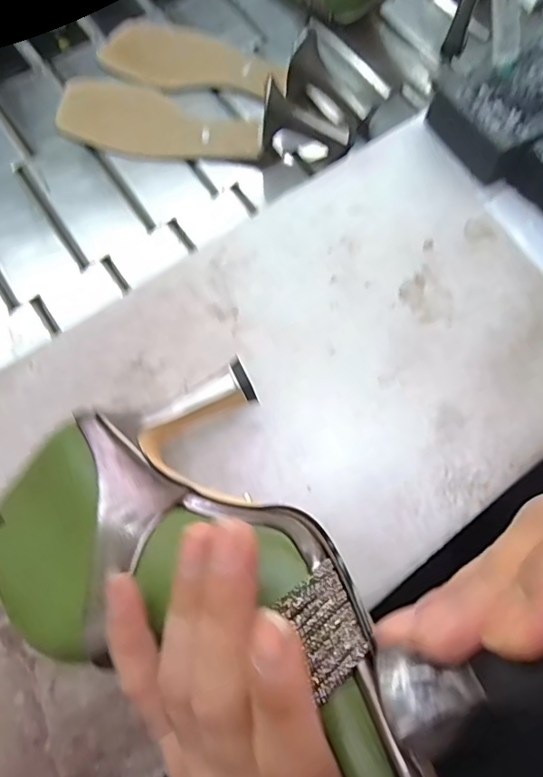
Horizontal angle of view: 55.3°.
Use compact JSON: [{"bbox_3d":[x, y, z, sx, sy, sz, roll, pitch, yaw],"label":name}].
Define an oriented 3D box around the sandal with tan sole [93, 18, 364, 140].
[{"bbox_3d":[-0.037,-0.307,0.470,0.255,0.058,0.075,19,71,6],"label":"sandal with tan sole"}]

